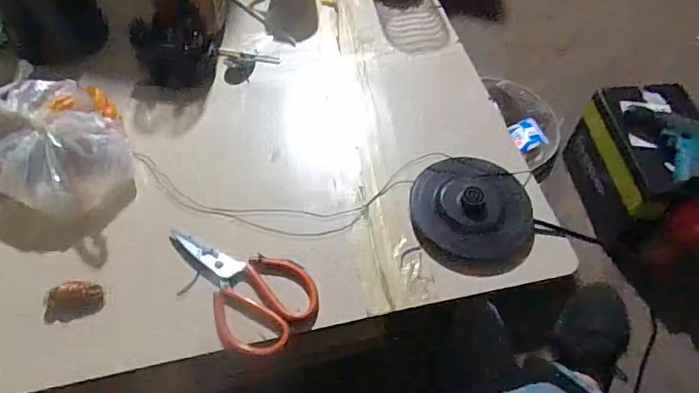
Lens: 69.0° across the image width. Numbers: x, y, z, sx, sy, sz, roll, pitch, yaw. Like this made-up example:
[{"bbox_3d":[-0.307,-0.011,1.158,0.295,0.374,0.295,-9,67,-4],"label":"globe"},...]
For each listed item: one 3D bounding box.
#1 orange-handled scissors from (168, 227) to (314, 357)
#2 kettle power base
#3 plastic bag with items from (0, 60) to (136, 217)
[{"bbox_3d":[-0.118,0.085,0.568,0.107,0.007,0.187,-31,60,-20],"label":"orange-handled scissors"},{"bbox_3d":[0.145,0.021,0.598,0.136,0.027,0.141,-2,55,-1],"label":"kettle power base"},{"bbox_3d":[-0.371,-0.077,0.631,0.160,0.101,0.203,-36,62,-22],"label":"plastic bag with items"}]

